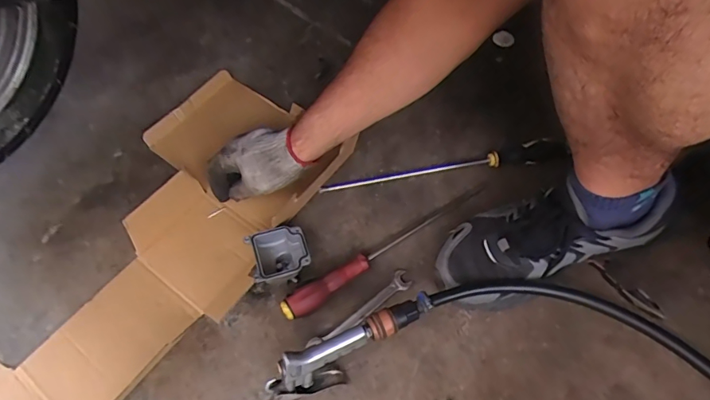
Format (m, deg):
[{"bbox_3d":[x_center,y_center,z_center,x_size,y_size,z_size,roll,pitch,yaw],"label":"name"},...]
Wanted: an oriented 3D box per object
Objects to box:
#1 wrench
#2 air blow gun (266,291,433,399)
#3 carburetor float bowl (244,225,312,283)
[{"bbox_3d":[0.008,0.128,0.517,0.138,0.011,0.023,-35,64,-18],"label":"wrench"},{"bbox_3d":[-0.002,0.153,0.467,0.181,0.074,0.042,-23,61,-12],"label":"air blow gun"},{"bbox_3d":[-0.087,0.068,0.532,0.068,0.045,0.066,-21,61,-11],"label":"carburetor float bowl"}]

